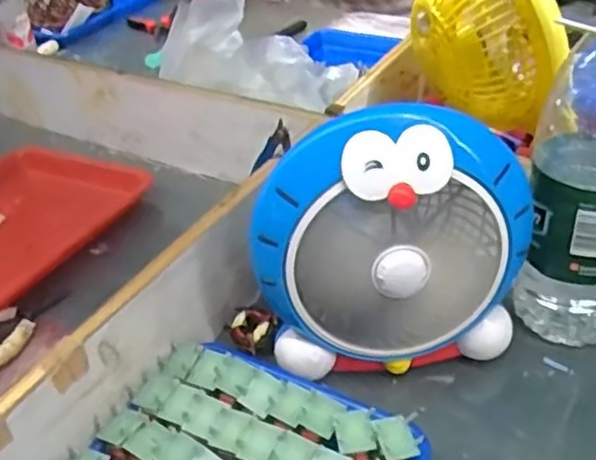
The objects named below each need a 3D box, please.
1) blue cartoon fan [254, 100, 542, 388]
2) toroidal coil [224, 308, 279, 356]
[{"bbox_3d":[0.080,0.018,0.601,0.233,0.228,0.070,-9,37,-5],"label":"blue cartoon fan"},{"bbox_3d":[-0.044,0.097,0.698,0.041,0.018,0.048,-33,45,-32],"label":"toroidal coil"}]

